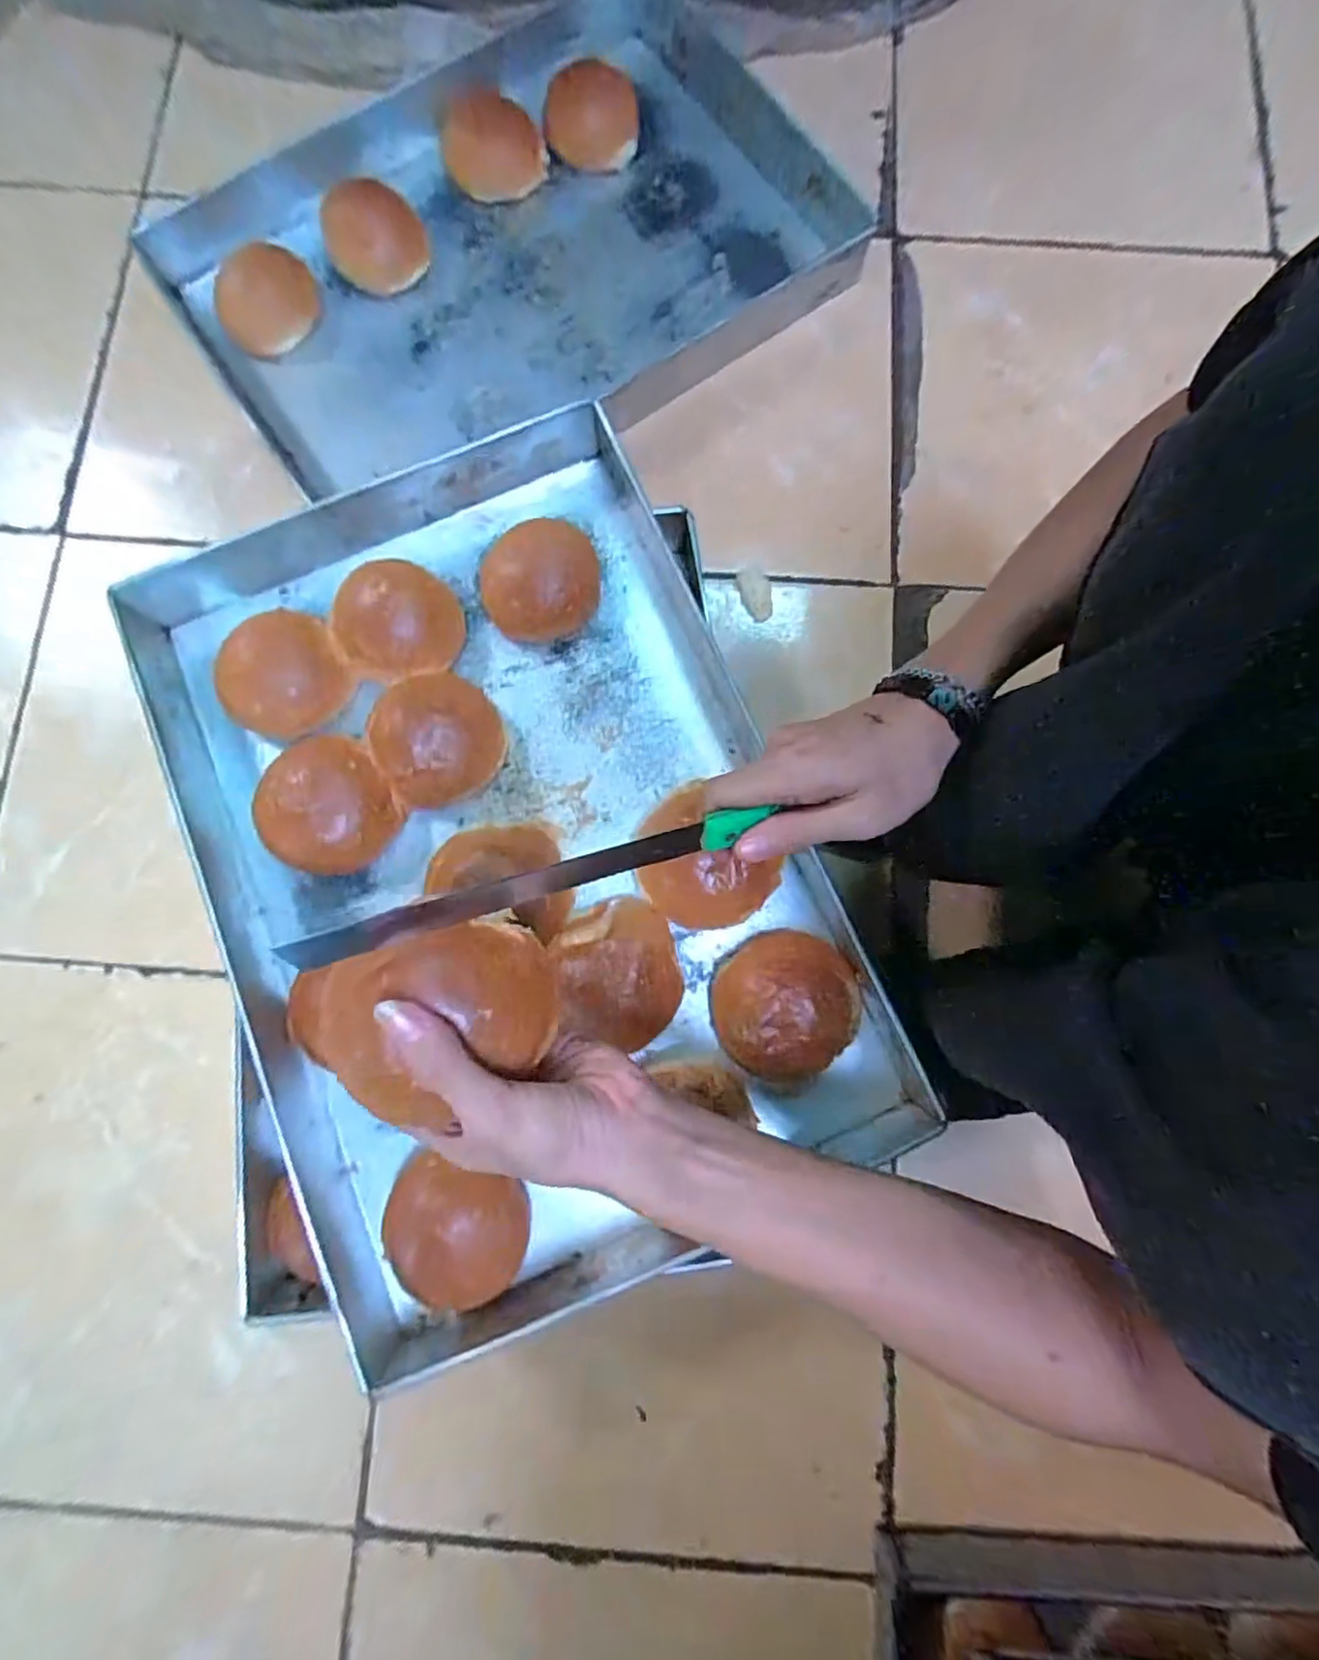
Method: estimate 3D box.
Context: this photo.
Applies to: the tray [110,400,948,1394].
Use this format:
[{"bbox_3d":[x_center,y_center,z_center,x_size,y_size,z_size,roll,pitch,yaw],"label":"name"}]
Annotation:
[{"bbox_3d":[-0.115,0.015,0.502,0.430,0.062,0.606,-22,77,-2],"label":"tray"}]

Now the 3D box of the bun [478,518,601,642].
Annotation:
[{"bbox_3d":[-0.098,-0.208,0.535,0.095,0.052,0.091,-13,77,0],"label":"bun"}]

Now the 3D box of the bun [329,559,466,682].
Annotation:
[{"bbox_3d":[-0.211,-0.170,0.536,0.094,0.051,0.091,-1,77,3],"label":"bun"}]

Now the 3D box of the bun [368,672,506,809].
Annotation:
[{"bbox_3d":[-0.181,-0.073,0.522,0.096,0.052,0.103,-32,78,-4],"label":"bun"}]

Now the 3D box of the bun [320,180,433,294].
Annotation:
[{"bbox_3d":[-0.291,-0.611,0.672,0.094,0.060,0.094,-19,77,-1],"label":"bun"}]

